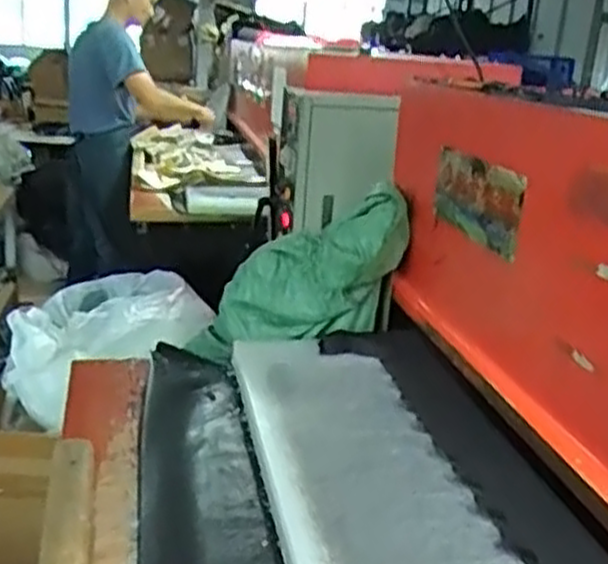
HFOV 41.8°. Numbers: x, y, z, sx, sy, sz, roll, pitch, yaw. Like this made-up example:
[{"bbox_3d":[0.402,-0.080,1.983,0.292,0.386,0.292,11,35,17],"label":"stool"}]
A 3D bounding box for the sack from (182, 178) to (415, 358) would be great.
[{"bbox_3d":[-0.010,0.025,1.292,0.445,0.201,0.117,-32,12,17],"label":"sack"}]

